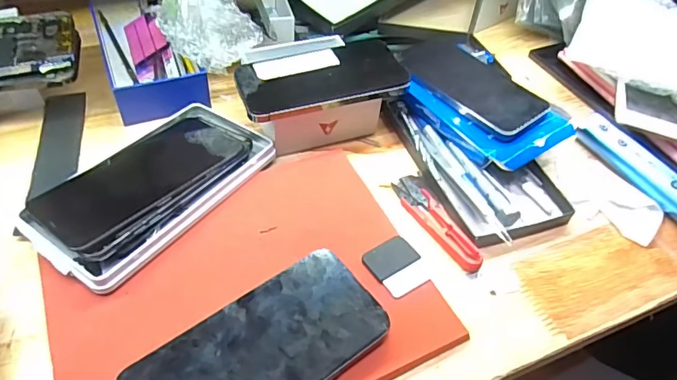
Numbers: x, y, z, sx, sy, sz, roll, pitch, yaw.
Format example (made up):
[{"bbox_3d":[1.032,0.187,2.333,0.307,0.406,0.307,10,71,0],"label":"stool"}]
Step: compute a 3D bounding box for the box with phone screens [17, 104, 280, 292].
[{"bbox_3d":[-0.147,-0.010,0.395,0.111,0.027,0.187,27,52,18],"label":"box with phone screens"}]

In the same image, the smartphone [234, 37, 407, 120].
[{"bbox_3d":[-0.016,-0.100,0.441,0.142,0.012,0.077,-16,51,-13],"label":"smartphone"}]

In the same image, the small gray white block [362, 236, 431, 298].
[{"bbox_3d":[0.043,0.056,0.364,0.039,0.004,0.043,-27,56,-26],"label":"small gray white block"}]

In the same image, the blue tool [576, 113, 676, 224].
[{"bbox_3d":[0.277,-0.011,0.440,0.020,0.033,0.154,-18,53,-20],"label":"blue tool"}]

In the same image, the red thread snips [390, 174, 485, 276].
[{"bbox_3d":[0.078,0.025,0.406,0.030,0.008,0.103,-18,53,-20],"label":"red thread snips"}]

